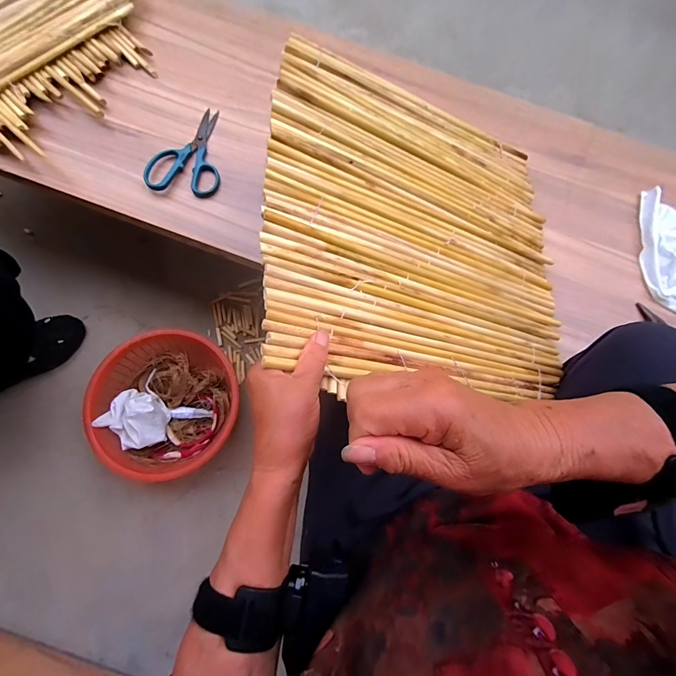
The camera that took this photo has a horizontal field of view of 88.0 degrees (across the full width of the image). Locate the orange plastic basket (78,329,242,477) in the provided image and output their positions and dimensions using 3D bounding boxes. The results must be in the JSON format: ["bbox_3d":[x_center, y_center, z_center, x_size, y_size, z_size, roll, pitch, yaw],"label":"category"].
[{"bbox_3d":[-0.336,0.129,0.686,0.249,0.114,0.260,0,69,1],"label":"orange plastic basket"}]

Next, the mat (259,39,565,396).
[{"bbox_3d":[0.125,-0.148,0.445,0.442,0.015,0.423,6,70,-29],"label":"mat"}]

